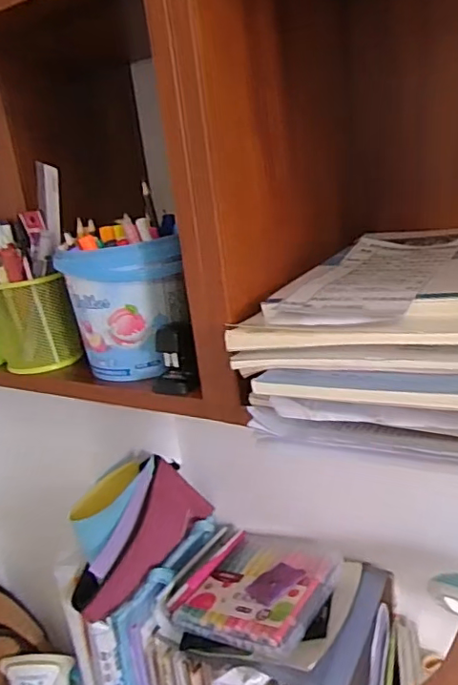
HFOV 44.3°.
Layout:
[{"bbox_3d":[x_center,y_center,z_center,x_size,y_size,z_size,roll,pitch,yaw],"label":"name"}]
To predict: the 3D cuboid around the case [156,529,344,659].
[{"bbox_3d":[0.039,0.347,0.810,0.222,0.050,0.197,-6,20,40],"label":"case"}]

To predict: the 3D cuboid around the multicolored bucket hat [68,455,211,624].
[{"bbox_3d":[-0.135,0.260,0.834,0.081,0.160,0.255,4,20,31],"label":"multicolored bucket hat"}]

